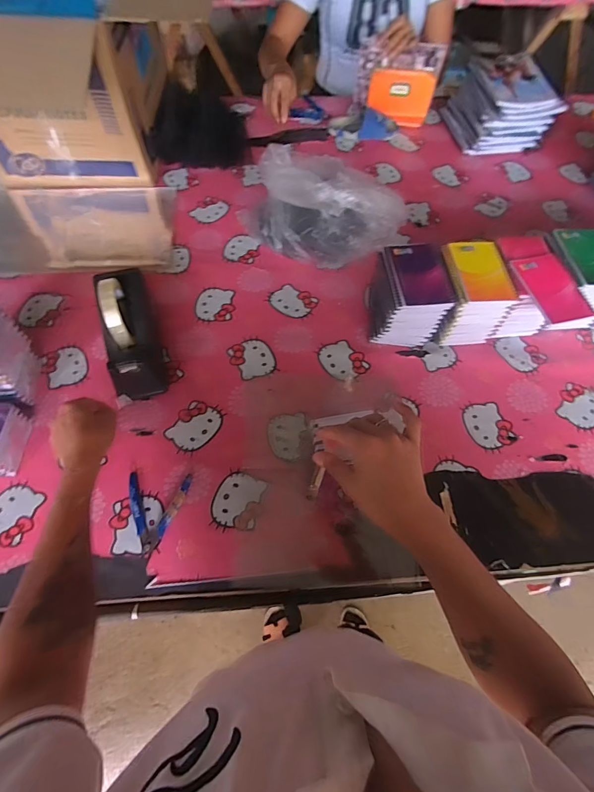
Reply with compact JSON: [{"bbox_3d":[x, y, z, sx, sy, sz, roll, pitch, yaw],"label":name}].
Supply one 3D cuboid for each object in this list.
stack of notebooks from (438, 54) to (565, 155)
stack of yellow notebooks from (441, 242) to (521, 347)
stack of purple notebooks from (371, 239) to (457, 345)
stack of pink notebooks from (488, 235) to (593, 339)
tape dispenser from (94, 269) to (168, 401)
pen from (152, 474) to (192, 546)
[{"bbox_3d":[0.502,-0.715,0.970,0.193,0.129,0.226,-7,61,-6],"label":"stack of notebooks"},{"bbox_3d":[0.292,-0.174,0.682,0.098,0.120,0.128,-6,61,-5],"label":"stack of yellow notebooks"},{"bbox_3d":[0.190,-0.169,0.674,0.111,0.121,0.128,1,61,-1],"label":"stack of purple notebooks"},{"bbox_3d":[0.390,-0.170,0.683,0.102,0.121,0.186,-6,61,-5],"label":"stack of pink notebooks"},{"bbox_3d":[-0.263,-0.105,0.626,0.072,0.128,0.202,-14,62,-10],"label":"tape dispenser"},{"bbox_3d":[-0.172,0.157,0.549,0.014,0.013,0.101,21,62,9],"label":"pen"}]

